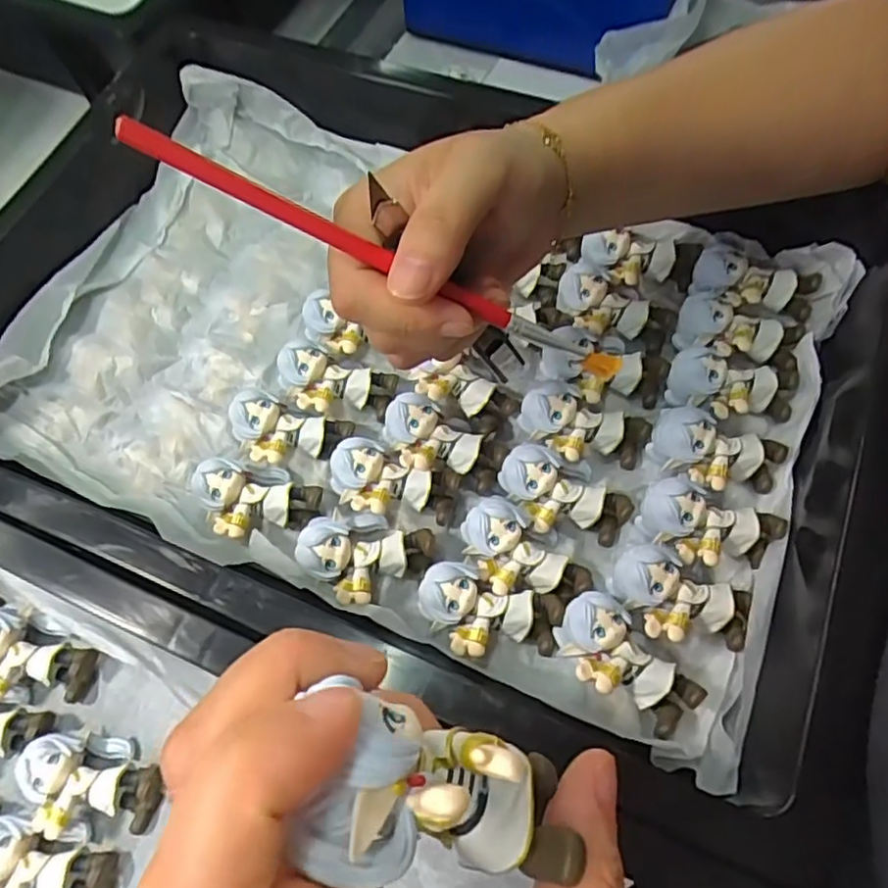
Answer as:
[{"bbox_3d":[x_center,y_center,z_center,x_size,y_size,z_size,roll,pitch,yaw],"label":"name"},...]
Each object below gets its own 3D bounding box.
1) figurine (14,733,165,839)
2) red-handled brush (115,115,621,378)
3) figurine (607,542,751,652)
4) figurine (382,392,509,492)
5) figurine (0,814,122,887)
[{"bbox_3d":[-0.158,0.152,0.292,0.056,0.025,0.038,-1,65,3],"label":"figurine"},{"bbox_3d":[-0.013,-0.057,0.200,0.164,0.009,0.010,22,65,-19],"label":"red-handled brush"},{"bbox_3d":[0.102,0.070,0.285,0.062,0.022,0.034,24,68,-3],"label":"figurine"},{"bbox_3d":[-0.001,0.000,0.326,0.061,0.022,0.035,25,76,-1],"label":"figurine"},{"bbox_3d":[-0.170,0.183,0.277,0.060,0.023,0.037,8,66,7],"label":"figurine"}]

